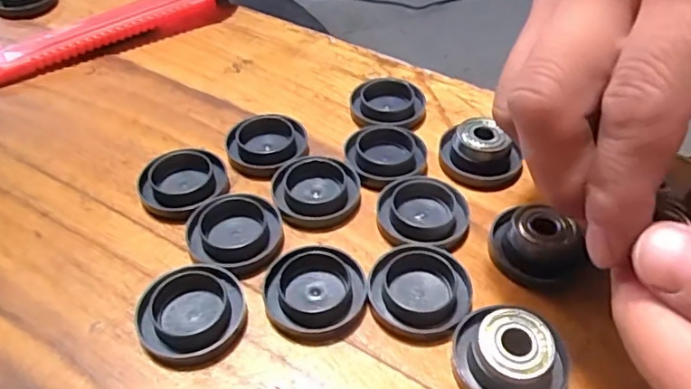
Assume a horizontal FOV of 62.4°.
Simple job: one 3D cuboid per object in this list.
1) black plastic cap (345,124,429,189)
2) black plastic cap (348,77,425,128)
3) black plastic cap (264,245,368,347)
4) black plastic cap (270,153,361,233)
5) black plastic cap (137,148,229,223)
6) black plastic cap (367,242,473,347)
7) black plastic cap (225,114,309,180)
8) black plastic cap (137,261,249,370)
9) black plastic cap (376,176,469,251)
[{"bbox_3d":[0.016,-0.017,0.229,0.032,0.006,0.034,0,46,0],"label":"black plastic cap"},{"bbox_3d":[0.019,-0.040,0.254,0.033,0.008,0.033,0,46,0],"label":"black plastic cap"},{"bbox_3d":[-0.009,0.032,0.185,0.032,0.007,0.032,0,46,0],"label":"black plastic cap"},{"bbox_3d":[-0.011,-0.002,0.214,0.031,0.007,0.031,0,46,0],"label":"black plastic cap"},{"bbox_3d":[-0.061,-0.004,0.218,0.033,0.008,0.031,0,46,0],"label":"black plastic cap"},{"bbox_3d":[0.024,0.031,0.185,0.032,0.007,0.033,0,46,0],"label":"black plastic cap"},{"bbox_3d":[-0.032,-0.020,0.234,0.033,0.007,0.033,0,46,0],"label":"black plastic cap"},{"bbox_3d":[-0.048,0.038,0.179,0.032,0.007,0.032,0,46,0],"label":"black plastic cap"},{"bbox_3d":[0.028,0.007,0.206,0.032,0.007,0.030,0,46,0],"label":"black plastic cap"}]

